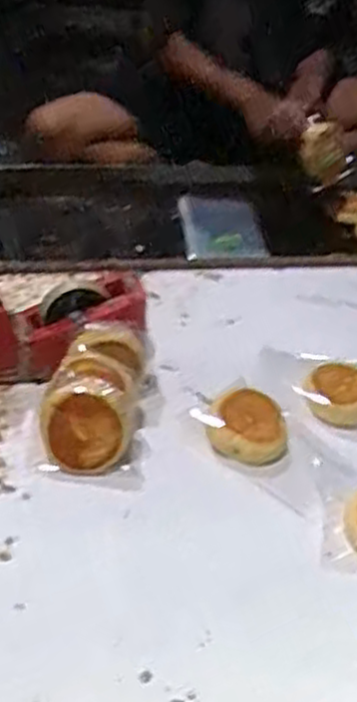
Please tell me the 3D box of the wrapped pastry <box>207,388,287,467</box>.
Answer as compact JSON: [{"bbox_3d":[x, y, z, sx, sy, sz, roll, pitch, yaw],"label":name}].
[{"bbox_3d":[0.082,0.089,0.928,0.098,0.036,0.089,9,40,2],"label":"wrapped pastry"}]

